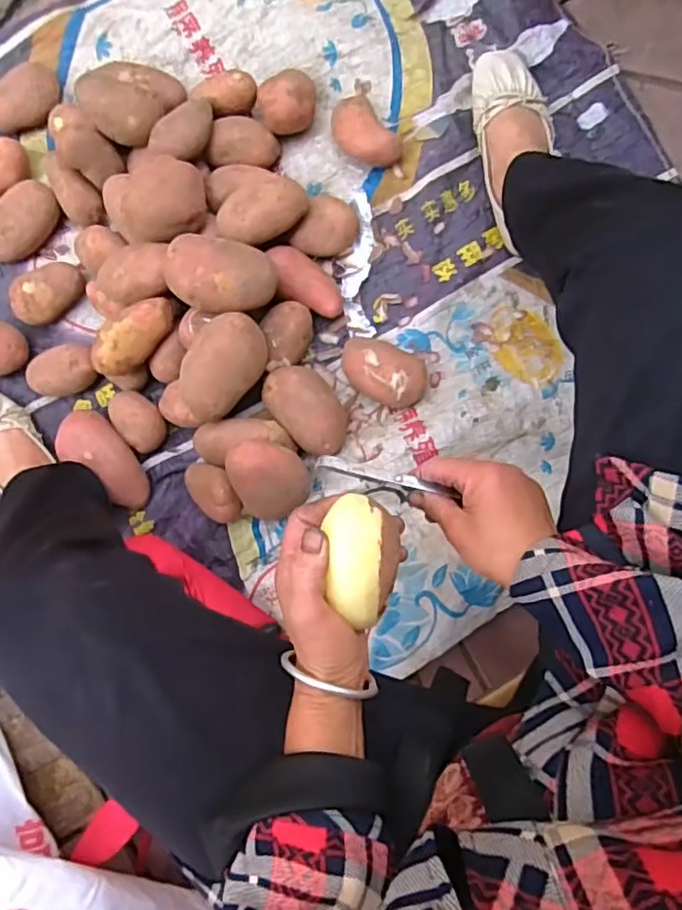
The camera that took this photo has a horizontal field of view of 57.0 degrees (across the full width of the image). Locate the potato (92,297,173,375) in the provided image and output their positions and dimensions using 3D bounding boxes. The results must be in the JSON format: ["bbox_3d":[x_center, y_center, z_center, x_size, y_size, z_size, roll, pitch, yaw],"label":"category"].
[{"bbox_3d":[-0.245,-0.141,0.752,0.055,0.052,0.116,43,93,1],"label":"potato"}]

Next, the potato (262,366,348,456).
[{"bbox_3d":[-0.039,-0.056,0.765,0.072,0.064,0.121,-40,89,3],"label":"potato"}]

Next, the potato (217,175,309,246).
[{"bbox_3d":[-0.092,-0.287,0.750,0.109,0.052,0.066,-22,90,3],"label":"potato"}]

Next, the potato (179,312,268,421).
[{"bbox_3d":[-0.136,-0.100,0.732,0.079,0.069,0.128,24,92,2],"label":"potato"}]

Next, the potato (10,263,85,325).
[{"bbox_3d":[-0.374,-0.209,0.804,0.094,0.049,0.058,-41,86,3],"label":"potato"}]

